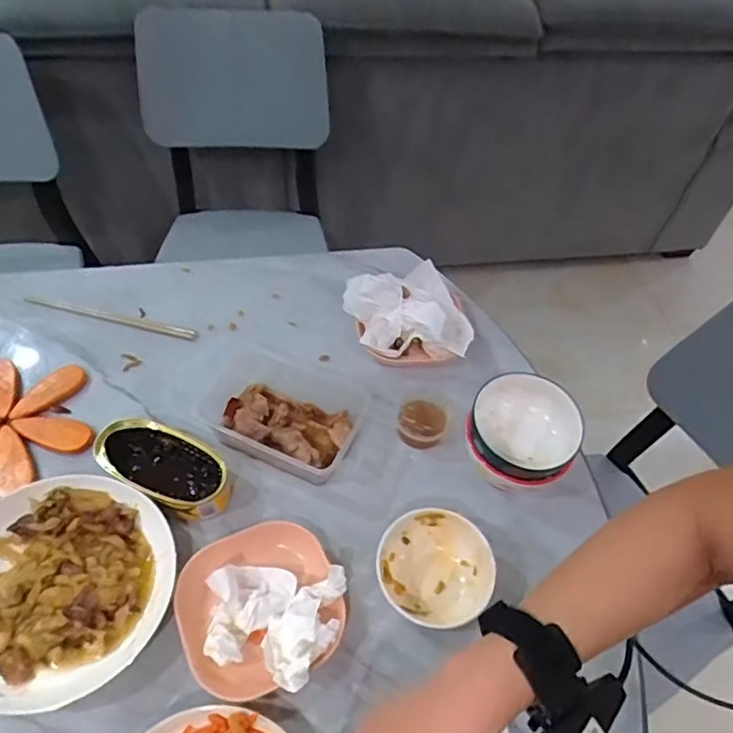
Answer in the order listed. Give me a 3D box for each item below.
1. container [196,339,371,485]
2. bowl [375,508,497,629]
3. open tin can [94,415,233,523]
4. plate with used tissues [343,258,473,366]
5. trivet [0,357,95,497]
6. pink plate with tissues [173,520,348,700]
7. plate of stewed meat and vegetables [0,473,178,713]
[{"bbox_3d":[-0.104,0.041,0.672,0.191,0.047,0.134,20,53,12],"label":"container"},{"bbox_3d":[0.066,0.196,0.557,0.105,0.054,0.096,2,51,-2],"label":"bowl"},{"bbox_3d":[-0.211,0.109,0.607,0.140,0.053,0.071,22,53,13],"label":"open tin can"},{"bbox_3d":[0.054,-0.075,0.755,0.162,0.082,0.152,2,51,-2],"label":"plate with used tissues"},{"bbox_3d":[-0.400,0.059,0.641,0.183,0.009,0.173,2,51,-2],"label":"trivet"},{"bbox_3d":[-0.095,0.218,0.527,0.141,0.050,0.147,2,51,-2],"label":"pink plate with tissues"},{"bbox_3d":[-0.282,0.201,0.527,0.194,0.052,0.194,2,51,-2],"label":"plate of stewed meat and vegetables"}]

